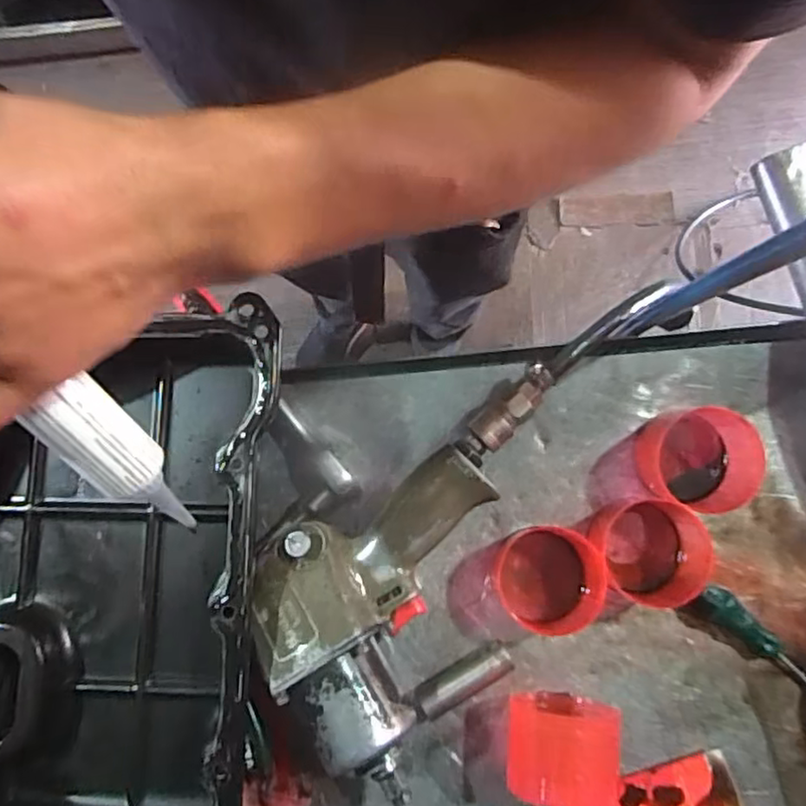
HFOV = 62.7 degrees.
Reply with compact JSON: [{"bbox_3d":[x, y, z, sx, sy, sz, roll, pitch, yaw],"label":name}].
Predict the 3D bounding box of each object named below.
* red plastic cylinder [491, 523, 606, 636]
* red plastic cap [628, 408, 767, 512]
[{"bbox_3d":[0.093,0.116,0.428,0.066,0.043,0.068,-1,80,6],"label":"red plastic cylinder"},{"bbox_3d":[0.188,0.034,0.429,0.068,0.040,0.064,-1,80,6],"label":"red plastic cap"}]

